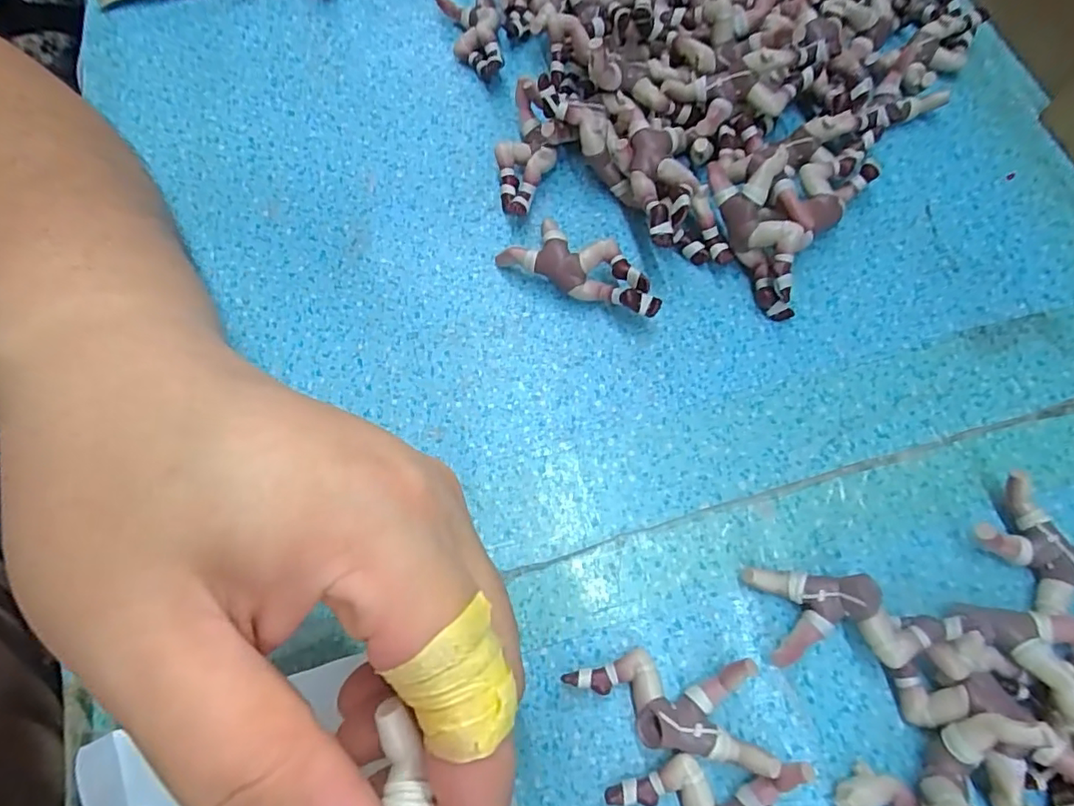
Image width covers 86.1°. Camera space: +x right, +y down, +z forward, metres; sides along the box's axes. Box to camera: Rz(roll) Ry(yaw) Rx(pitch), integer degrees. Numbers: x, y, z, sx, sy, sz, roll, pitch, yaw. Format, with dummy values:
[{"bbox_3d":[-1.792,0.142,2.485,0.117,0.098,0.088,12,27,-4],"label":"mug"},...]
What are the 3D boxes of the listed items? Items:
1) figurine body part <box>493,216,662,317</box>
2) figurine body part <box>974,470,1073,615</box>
[{"bbox_3d":[0.017,-0.051,0.218,0.063,0.020,0.019,24,71,9],"label":"figurine body part"},{"bbox_3d":[0.152,0.045,0.179,0.021,0.015,0.038,-28,72,-10],"label":"figurine body part"}]

